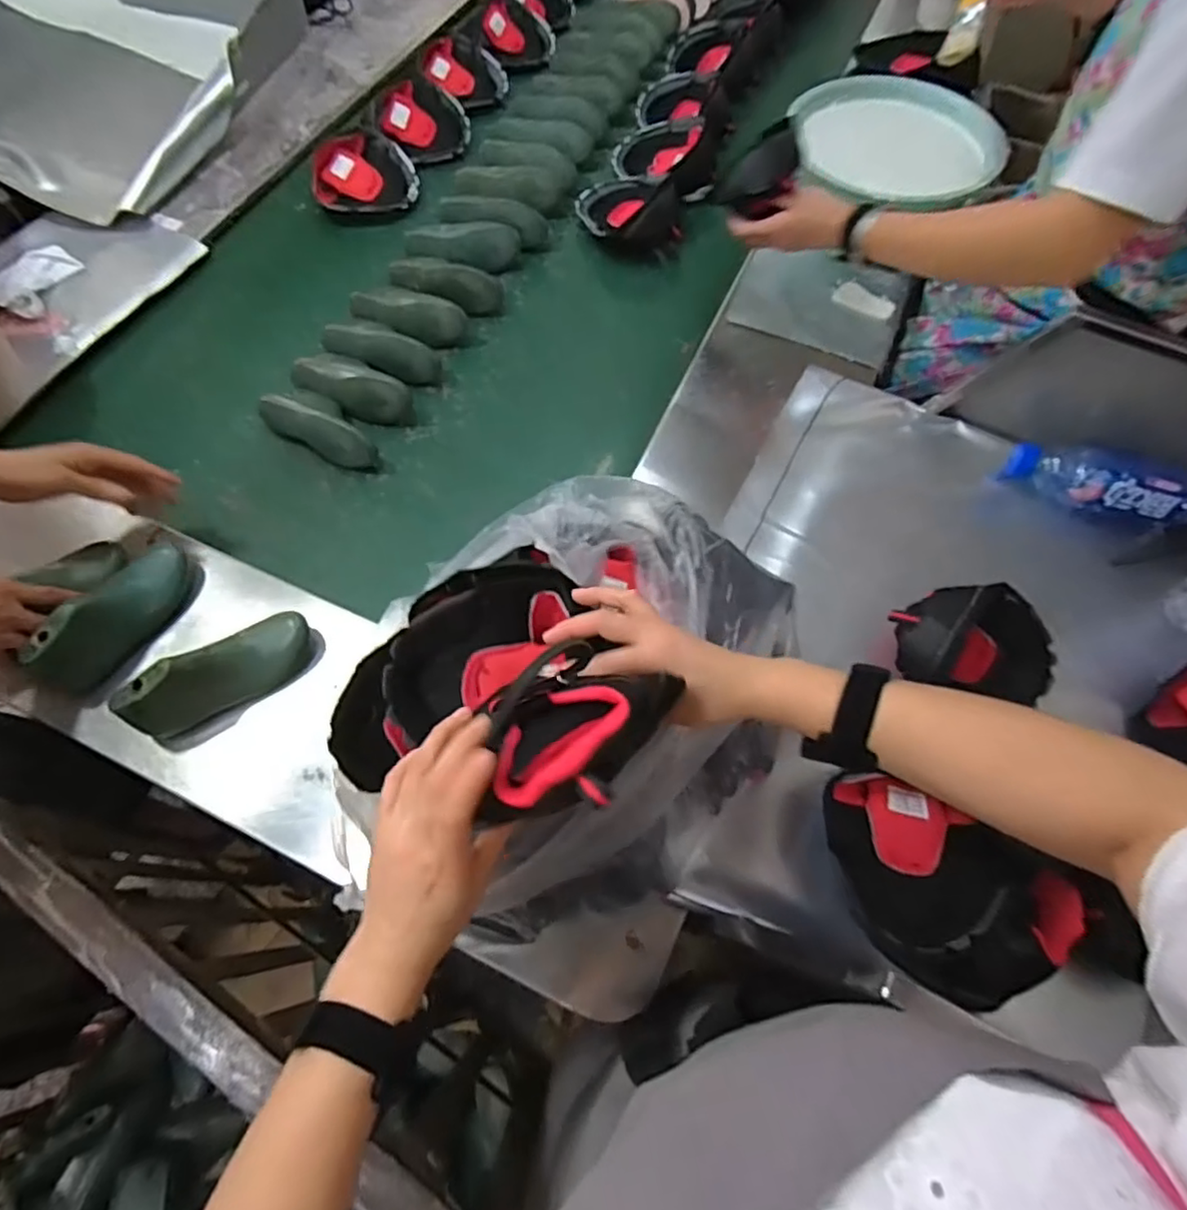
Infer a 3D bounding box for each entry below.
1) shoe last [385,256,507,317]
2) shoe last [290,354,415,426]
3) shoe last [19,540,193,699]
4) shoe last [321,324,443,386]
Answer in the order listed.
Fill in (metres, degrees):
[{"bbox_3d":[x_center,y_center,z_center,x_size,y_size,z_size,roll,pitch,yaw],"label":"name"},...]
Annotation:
[{"bbox_3d":[-0.225,-0.490,0.966,0.178,0.054,0.074,12,65,4],"label":"shoe last"},{"bbox_3d":[-0.331,-0.298,0.882,0.169,0.051,0.062,26,67,10],"label":"shoe last"},{"bbox_3d":[-0.518,0.011,0.695,0.063,0.090,0.177,24,66,9],"label":"shoe last"},{"bbox_3d":[-0.305,-0.354,0.907,0.179,0.056,0.047,19,66,7],"label":"shoe last"}]

